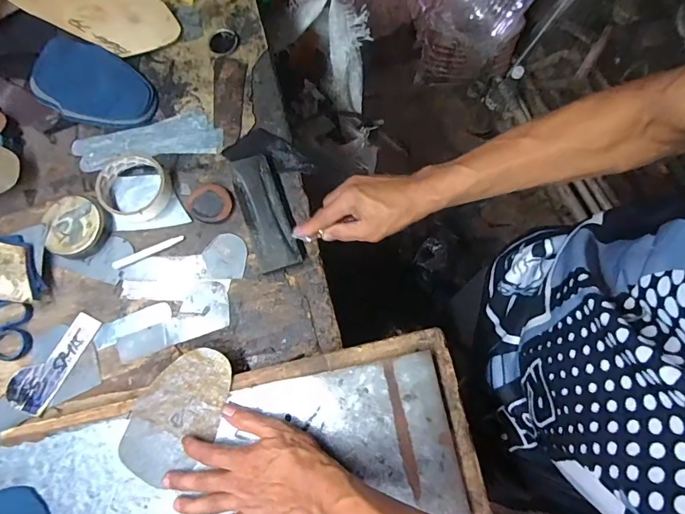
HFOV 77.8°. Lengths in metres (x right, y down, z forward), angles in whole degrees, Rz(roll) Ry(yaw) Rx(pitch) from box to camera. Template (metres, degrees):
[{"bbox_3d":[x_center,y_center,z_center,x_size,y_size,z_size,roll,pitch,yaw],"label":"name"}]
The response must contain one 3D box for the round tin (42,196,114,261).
[{"bbox_3d":[-0.330,-0.036,0.527,0.072,0.025,0.073,0,75,-1],"label":"round tin"}]

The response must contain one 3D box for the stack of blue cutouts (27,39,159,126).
[{"bbox_3d":[-0.340,-0.235,0.584,0.153,0.037,0.100,12,75,2],"label":"stack of blue cutouts"}]

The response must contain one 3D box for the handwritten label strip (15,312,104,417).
[{"bbox_3d":[-0.332,0.125,0.499,0.036,0.004,0.121,25,76,11],"label":"handwritten label strip"}]

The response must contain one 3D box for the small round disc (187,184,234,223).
[{"bbox_3d":[-0.167,-0.068,0.535,0.057,0.011,0.049,15,75,3],"label":"small round disc"}]

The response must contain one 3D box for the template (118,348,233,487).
[{"bbox_3d":[-0.177,0.168,0.458,0.084,0.005,0.147,35,84,9],"label":"template"}]

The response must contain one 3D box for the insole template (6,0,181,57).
[{"bbox_3d":[-0.356,-0.349,0.590,0.232,0.014,0.102,12,74,-16],"label":"insole template"}]

